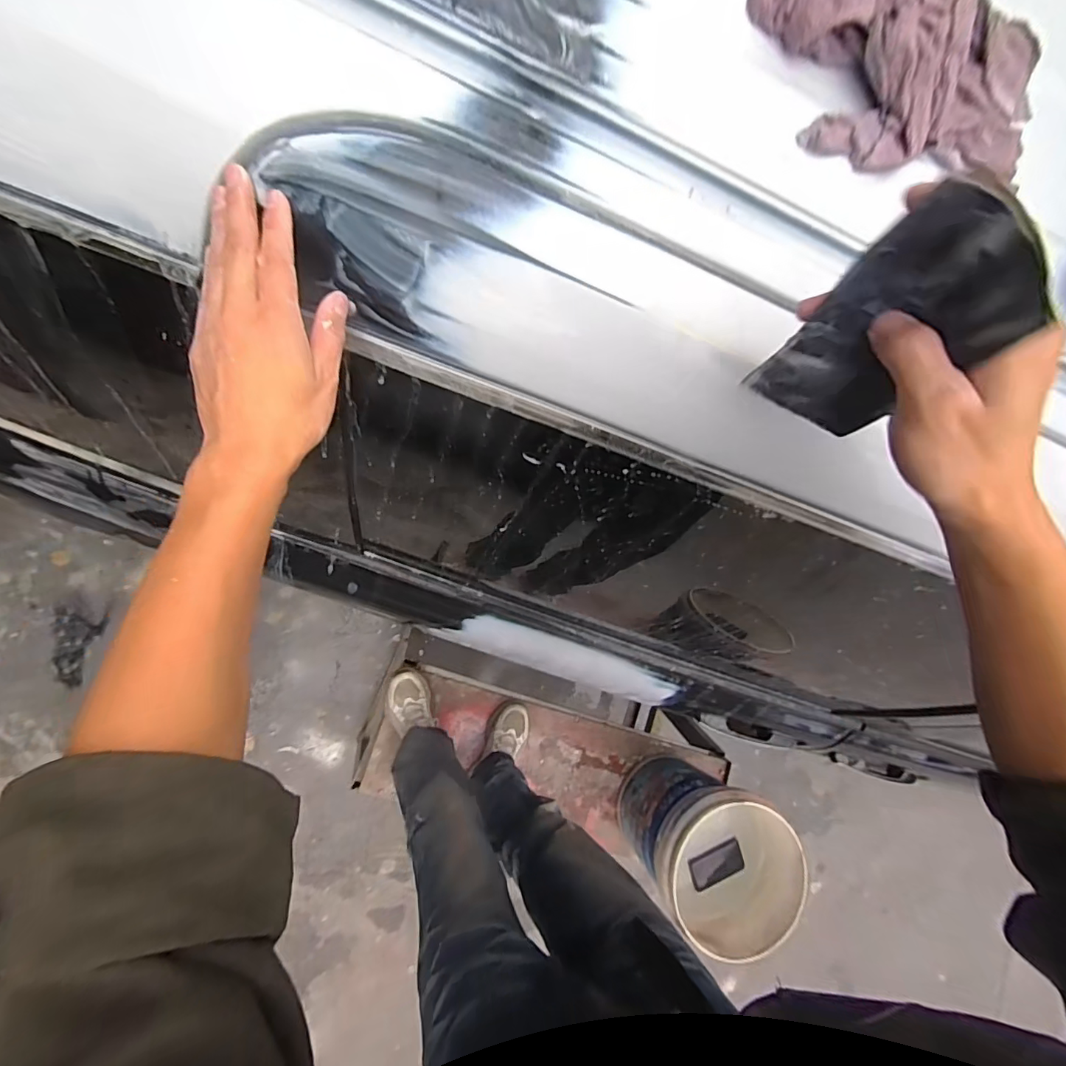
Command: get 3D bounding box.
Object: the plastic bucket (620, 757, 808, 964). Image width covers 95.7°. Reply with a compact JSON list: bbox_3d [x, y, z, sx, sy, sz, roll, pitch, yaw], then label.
[{"bbox_3d":[0.388,0.718,1.142,0.289,0.329,0.323,-38,94,-14],"label":"plastic bucket"}]

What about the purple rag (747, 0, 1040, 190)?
[{"bbox_3d":[0.264,-0.341,0.330,0.230,0.040,0.169,2,89,-8],"label":"purple rag"}]

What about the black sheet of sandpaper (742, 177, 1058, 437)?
[{"bbox_3d":[0.178,-0.093,0.246,0.065,0.134,0.057,0,75,-8],"label":"black sheet of sandpaper"}]

